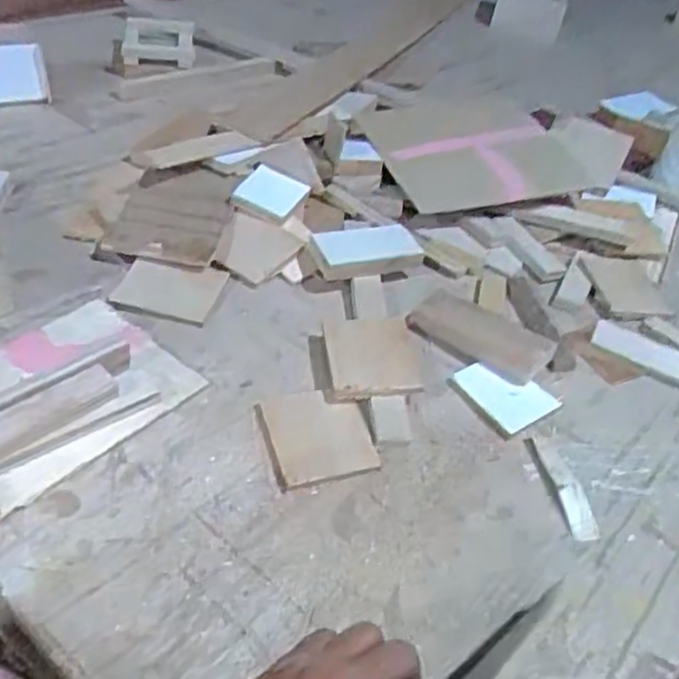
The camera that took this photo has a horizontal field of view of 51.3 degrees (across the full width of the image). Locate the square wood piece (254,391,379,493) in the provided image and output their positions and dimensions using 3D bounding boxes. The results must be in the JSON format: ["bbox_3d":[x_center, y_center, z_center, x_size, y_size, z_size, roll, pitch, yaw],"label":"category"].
[{"bbox_3d":[-0.018,0.070,0.527,0.076,0.006,0.085,-7,41,-19],"label":"square wood piece"}]

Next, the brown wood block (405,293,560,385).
[{"bbox_3d":[0.128,-0.005,0.638,0.122,0.021,0.065,27,42,21],"label":"brown wood block"}]

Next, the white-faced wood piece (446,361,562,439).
[{"bbox_3d":[0.139,0.043,0.593,0.068,0.009,0.073,-22,48,-32],"label":"white-faced wood piece"}]

